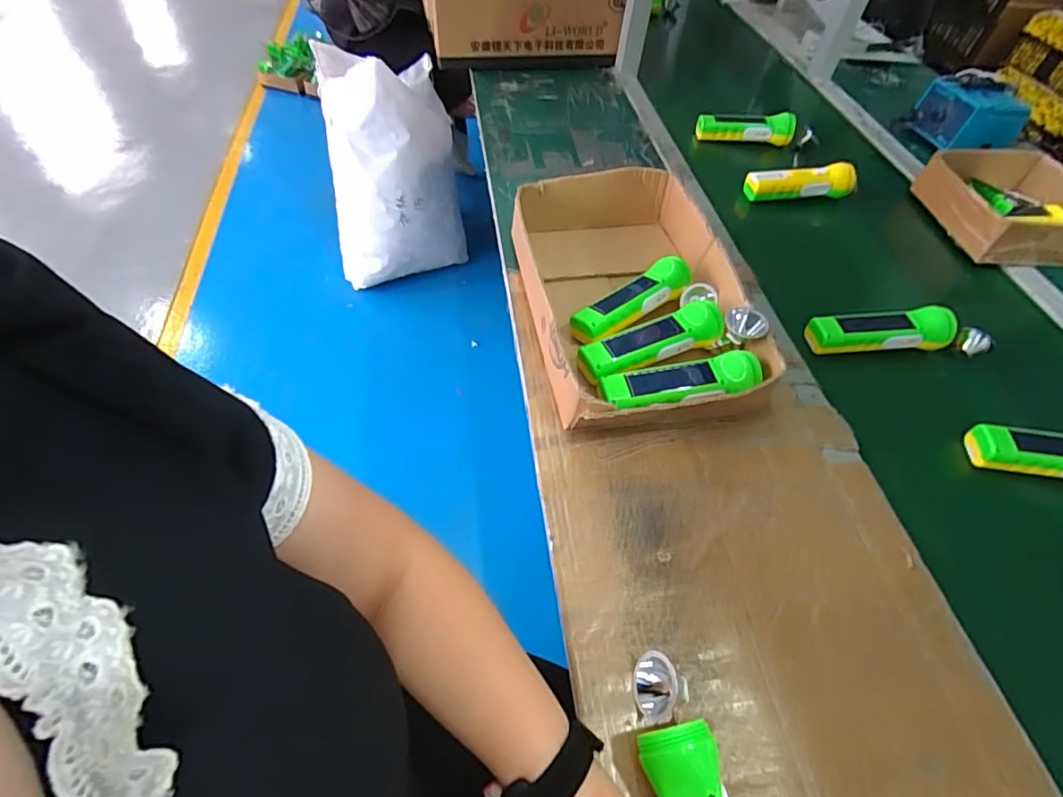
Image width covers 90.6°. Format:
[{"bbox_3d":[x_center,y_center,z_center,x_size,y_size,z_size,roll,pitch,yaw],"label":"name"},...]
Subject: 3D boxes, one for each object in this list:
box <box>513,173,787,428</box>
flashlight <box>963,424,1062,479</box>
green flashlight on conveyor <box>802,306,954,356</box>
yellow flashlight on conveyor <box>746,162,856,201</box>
[{"bbox_3d":[0.119,-0.131,0.632,0.241,0.077,0.377,-8,53,-10],"label":"box"},{"bbox_3d":[0.553,0.057,0.551,0.168,0.046,0.053,10,52,4],"label":"flashlight"},{"bbox_3d":[0.425,-0.085,0.642,0.169,0.043,0.045,0,52,-4],"label":"green flashlight on conveyor"},{"bbox_3d":[0.441,-0.348,0.848,0.199,0.045,0.040,-5,53,-9],"label":"yellow flashlight on conveyor"}]

